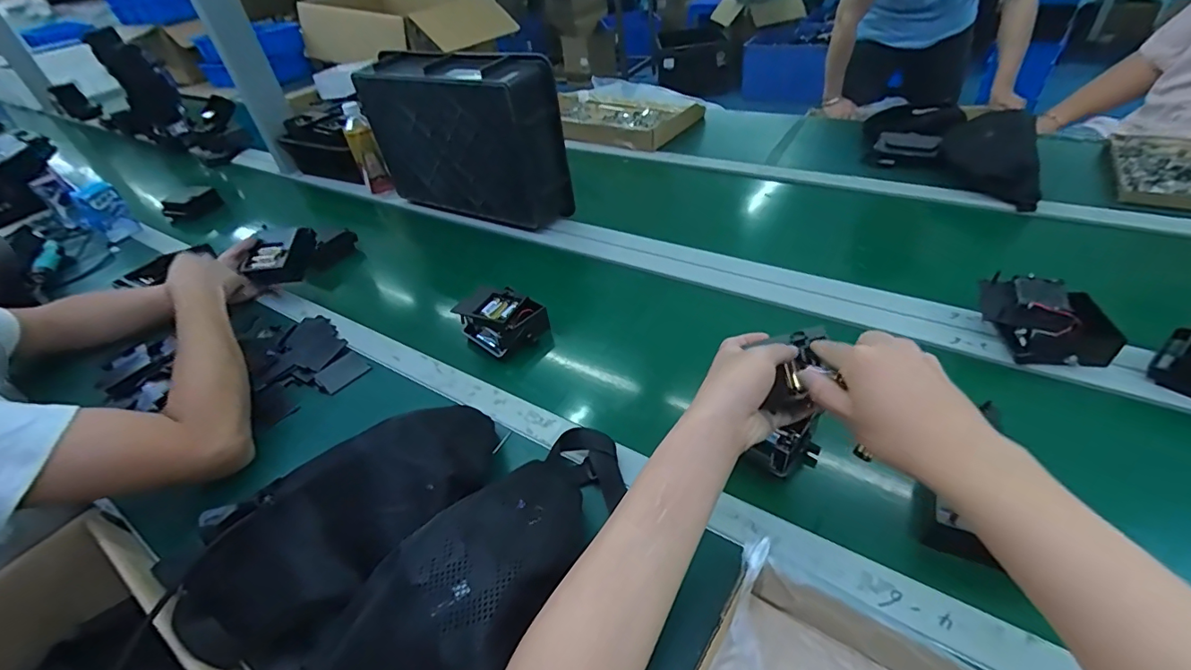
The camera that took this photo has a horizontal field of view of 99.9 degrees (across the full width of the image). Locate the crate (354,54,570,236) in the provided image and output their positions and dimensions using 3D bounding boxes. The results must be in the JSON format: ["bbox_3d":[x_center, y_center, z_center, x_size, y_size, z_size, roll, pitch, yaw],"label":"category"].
[{"bbox_3d":[-0.263,-0.361,0.927,0.440,0.265,0.103,18,47,27],"label":"crate"}]

